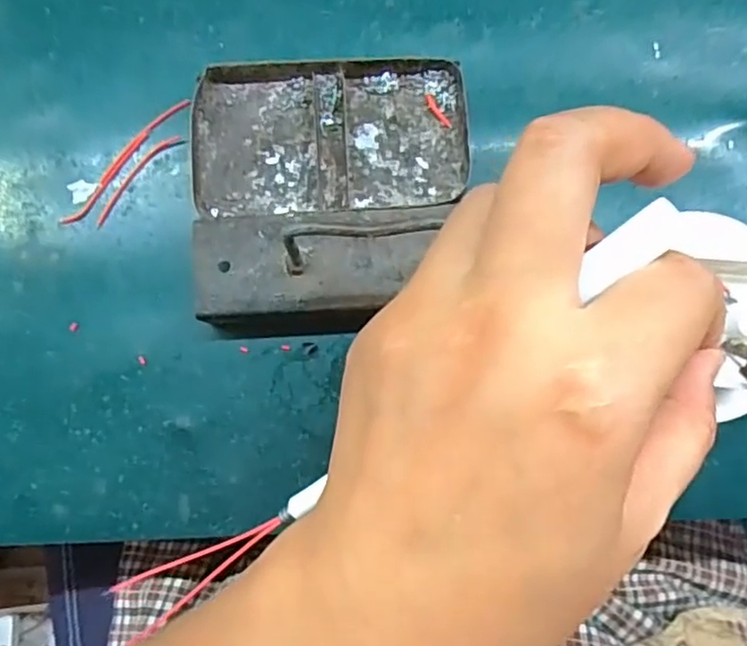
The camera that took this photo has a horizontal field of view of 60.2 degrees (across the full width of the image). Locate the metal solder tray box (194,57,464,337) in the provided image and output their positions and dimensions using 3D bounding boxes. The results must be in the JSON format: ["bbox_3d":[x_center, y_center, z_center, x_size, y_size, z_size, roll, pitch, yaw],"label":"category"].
[{"bbox_3d":[-0.017,-0.052,0.262,0.109,0.023,0.110,-2,86,1],"label":"metal solder tray box"}]

